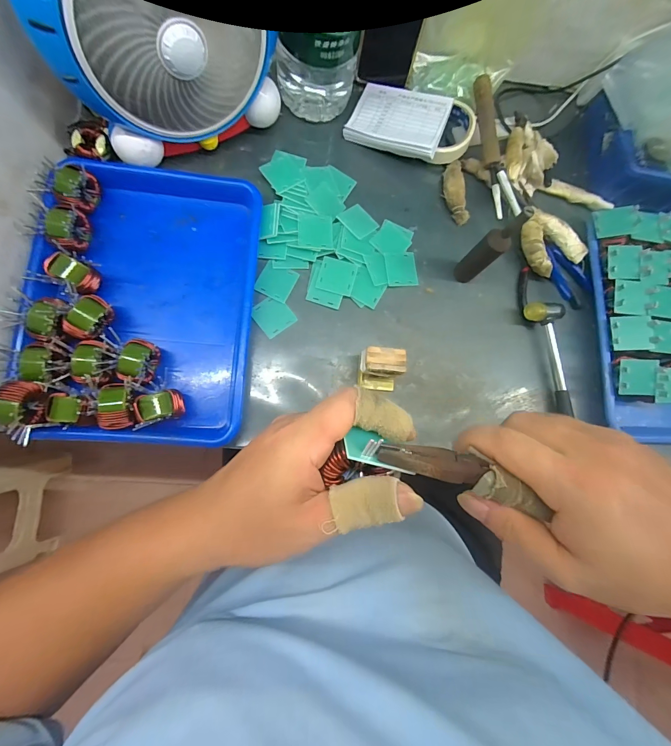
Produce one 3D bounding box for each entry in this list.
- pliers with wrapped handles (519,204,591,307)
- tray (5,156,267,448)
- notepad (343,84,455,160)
[{"bbox_3d":[0.311,-0.166,0.477,0.079,0.032,0.145,-40,88,-11],"label":"pliers with wrapped handles"},{"bbox_3d":[-0.223,-0.090,0.398,0.244,0.043,0.332,5,81,-6],"label":"tray"},{"bbox_3d":[0.091,-0.365,0.484,0.131,0.014,0.102,20,79,11],"label":"notepad"}]

